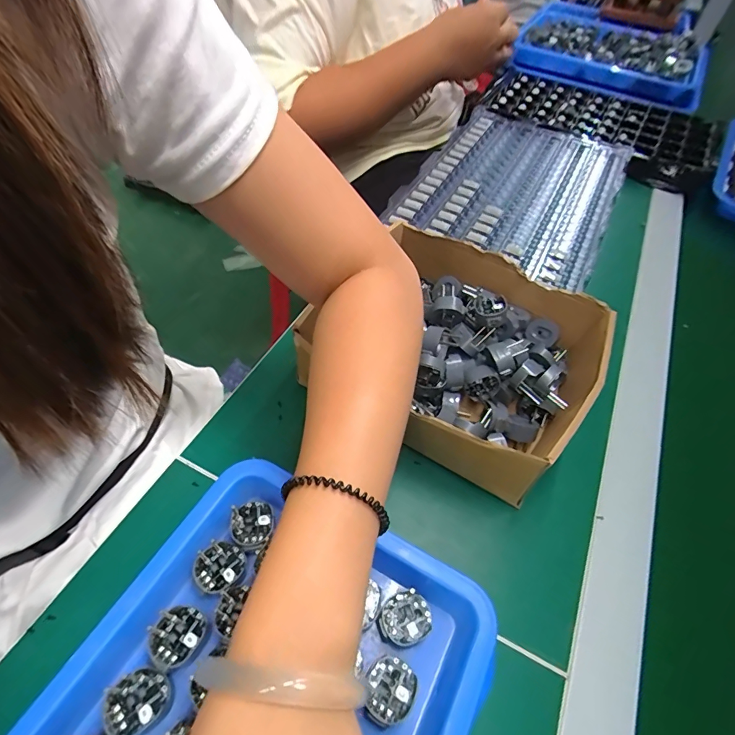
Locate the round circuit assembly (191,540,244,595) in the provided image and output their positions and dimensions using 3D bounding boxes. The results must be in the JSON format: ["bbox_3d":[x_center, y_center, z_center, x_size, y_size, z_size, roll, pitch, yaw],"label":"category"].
[{"bbox_3d":[-0.084,0.113,0.240,0.026,0.006,0.025,2,48,-2],"label":"round circuit assembly"}]

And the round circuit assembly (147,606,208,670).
[{"bbox_3d":[-0.100,0.139,0.220,0.025,0.007,0.027,2,48,-2],"label":"round circuit assembly"}]

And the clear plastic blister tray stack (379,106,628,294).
[{"bbox_3d":[0.186,-0.228,0.534,0.229,0.033,0.338,24,51,16],"label":"clear plastic blister tray stack"}]

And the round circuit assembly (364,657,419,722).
[{"bbox_3d":[0.011,0.161,0.212,0.024,0.004,0.027,30,53,20],"label":"round circuit assembly"}]

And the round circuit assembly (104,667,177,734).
[{"bbox_3d":[-0.110,0.162,0.205,0.028,0.009,0.026,4,55,-6],"label":"round circuit assembly"}]

